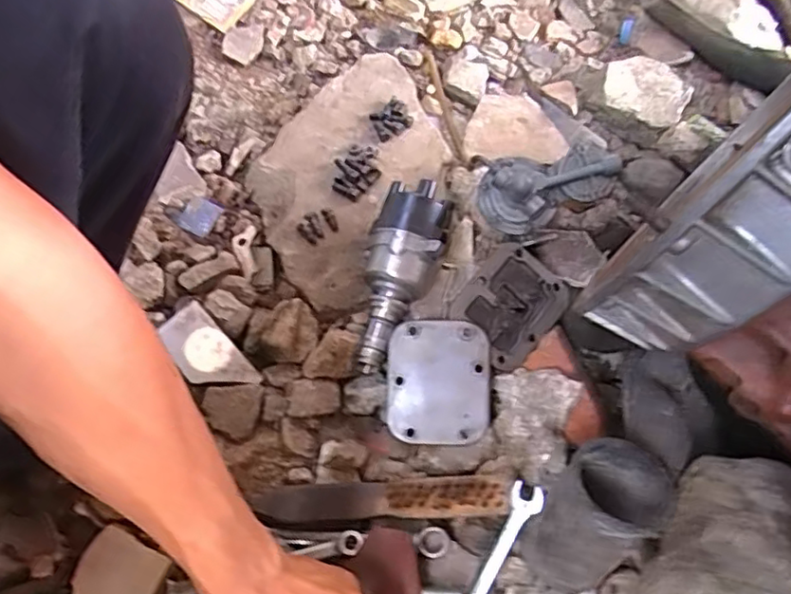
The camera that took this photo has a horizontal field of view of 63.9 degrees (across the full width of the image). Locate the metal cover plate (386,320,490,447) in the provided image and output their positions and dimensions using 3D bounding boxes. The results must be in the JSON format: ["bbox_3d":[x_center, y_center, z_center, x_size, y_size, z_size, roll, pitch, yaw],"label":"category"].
[{"bbox_3d":[0.040,0.079,0.589,0.094,0.008,0.112,1,81,-3],"label":"metal cover plate"}]

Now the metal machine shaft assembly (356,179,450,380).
[{"bbox_3d":[0.002,-0.020,0.624,0.070,0.066,0.187,16,82,7],"label":"metal machine shaft assembly"}]

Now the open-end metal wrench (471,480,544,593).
[{"bbox_3d":[0.085,0.217,0.532,0.026,0.010,0.131,27,89,11],"label":"open-end metal wrench"}]

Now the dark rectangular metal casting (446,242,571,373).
[{"bbox_3d":[0.112,0.005,0.620,0.084,0.027,0.112,37,67,11],"label":"dark rectangular metal casting"}]

